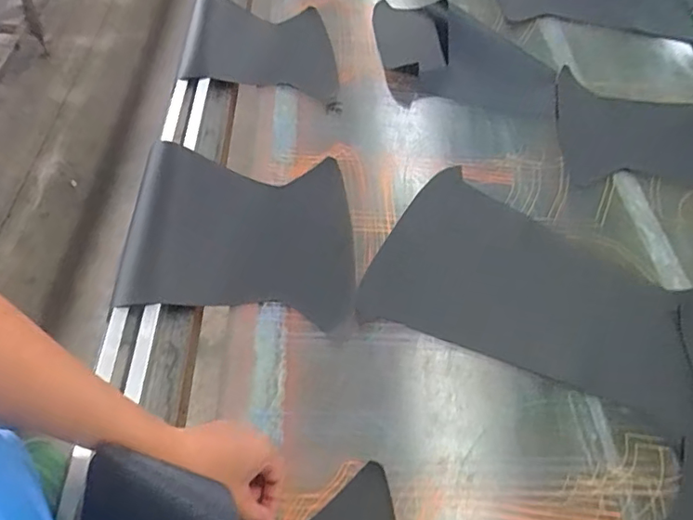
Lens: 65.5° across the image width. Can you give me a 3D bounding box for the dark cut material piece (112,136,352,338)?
[{"bbox_3d":[-0.151,-0.033,0.795,0.339,0.230,0.058,8,9,5],"label":"dark cut material piece"}]

